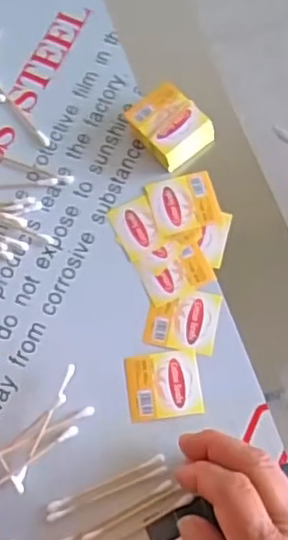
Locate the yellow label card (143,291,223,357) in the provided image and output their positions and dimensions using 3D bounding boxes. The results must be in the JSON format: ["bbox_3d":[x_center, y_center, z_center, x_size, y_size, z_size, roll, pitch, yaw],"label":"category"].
[{"bbox_3d":[0.024,0.030,0.407,0.043,0.004,0.038,11,71,6],"label":"yellow label card"}]

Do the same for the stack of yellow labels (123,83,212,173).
[{"bbox_3d":[0.017,-0.095,0.442,0.044,0.021,0.049,-39,73,-11],"label":"stack of yellow labels"}]

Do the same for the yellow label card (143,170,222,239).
[{"bbox_3d":[0.026,-0.045,0.432,0.042,0.004,0.040,-13,70,-2],"label":"yellow label card"}]

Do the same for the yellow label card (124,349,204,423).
[{"bbox_3d":[0.012,0.069,0.393,0.044,0.004,0.039,-8,70,0],"label":"yellow label card"}]

